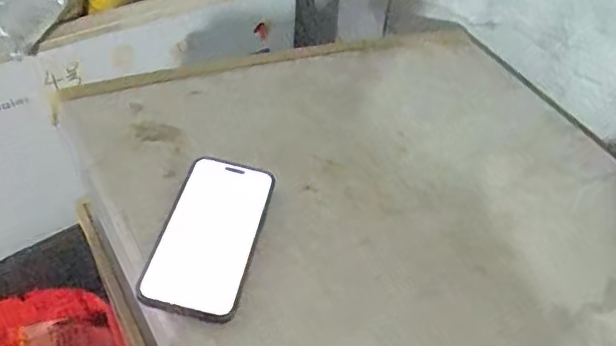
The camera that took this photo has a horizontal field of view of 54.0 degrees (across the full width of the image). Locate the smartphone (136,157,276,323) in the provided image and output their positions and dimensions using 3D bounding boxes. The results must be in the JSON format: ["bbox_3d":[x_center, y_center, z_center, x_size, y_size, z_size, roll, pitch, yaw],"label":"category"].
[{"bbox_3d":[-0.081,0.049,0.509,0.076,0.006,0.157,18,47,-4],"label":"smartphone"}]

